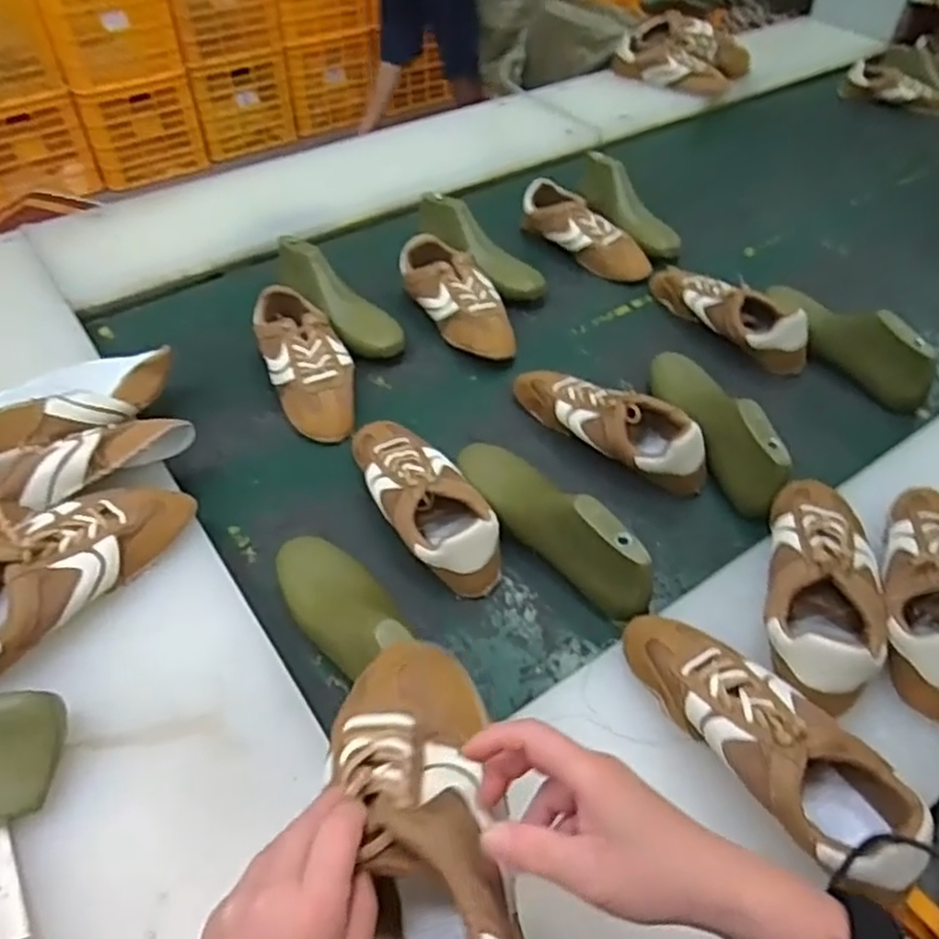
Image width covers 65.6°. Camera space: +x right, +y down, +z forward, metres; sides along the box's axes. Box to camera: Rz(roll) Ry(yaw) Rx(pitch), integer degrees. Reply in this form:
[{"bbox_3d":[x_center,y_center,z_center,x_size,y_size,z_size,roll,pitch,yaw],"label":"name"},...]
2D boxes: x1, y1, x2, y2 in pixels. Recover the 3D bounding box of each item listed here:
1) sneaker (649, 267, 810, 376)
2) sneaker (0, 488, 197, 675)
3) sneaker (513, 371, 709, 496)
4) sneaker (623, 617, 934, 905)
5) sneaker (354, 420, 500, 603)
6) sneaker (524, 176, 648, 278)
[{"bbox_3d":[0.365,-0.233,1.034,0.083,0.072,0.269,-25,53,-20],"label":"sneaker"},{"bbox_3d":[-0.375,0.085,0.661,0.098,0.074,0.253,22,52,18],"label":"sneaker"},{"bbox_3d":[0.160,-0.055,0.872,0.261,0.086,0.084,29,55,23],"label":"sneaker"},{"bbox_3d":[0.226,0.198,0.563,0.089,0.076,0.251,-26,53,-21],"label":"sneaker"},{"bbox_3d":[-0.054,0.026,0.793,0.095,0.067,0.252,-23,53,-19],"label":"sneaker"},{"bbox_3d":[0.186,-0.380,1.184,0.076,0.071,0.253,-31,55,-24],"label":"sneaker"}]

